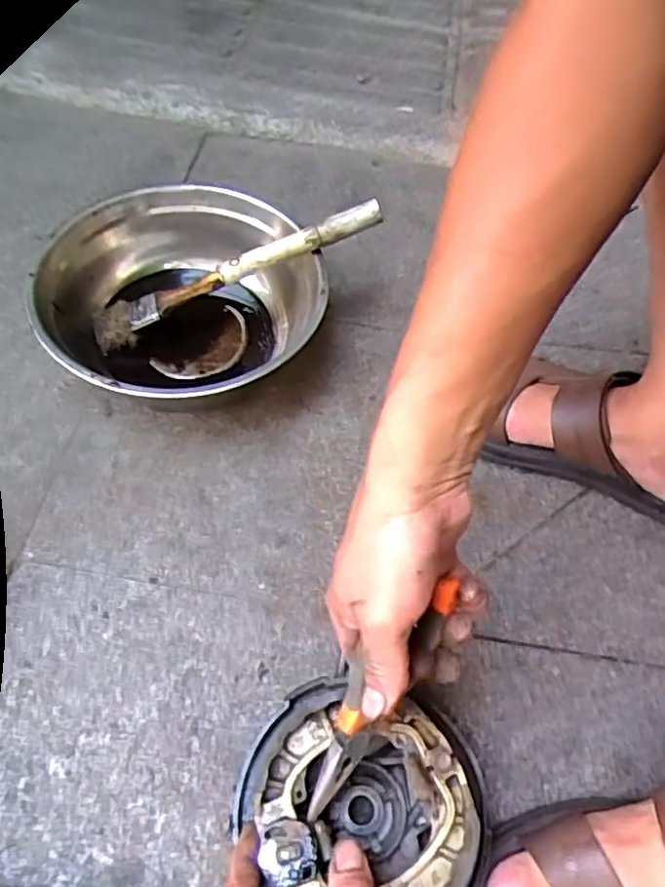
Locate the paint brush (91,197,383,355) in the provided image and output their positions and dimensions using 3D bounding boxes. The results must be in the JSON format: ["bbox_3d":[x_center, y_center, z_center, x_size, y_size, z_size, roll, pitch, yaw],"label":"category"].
[{"bbox_3d":[-0.089,-0.156,0.581,0.281,0.022,0.039,-22,61,6],"label":"paint brush"}]

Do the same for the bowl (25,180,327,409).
[{"bbox_3d":[-0.137,-0.124,0.587,0.237,0.084,0.249,2,59,-3],"label":"bowl"}]

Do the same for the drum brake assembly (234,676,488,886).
[{"bbox_3d":[0.014,0.215,0.377,0.136,0.047,0.122,25,60,11],"label":"drum brake assembly"}]

